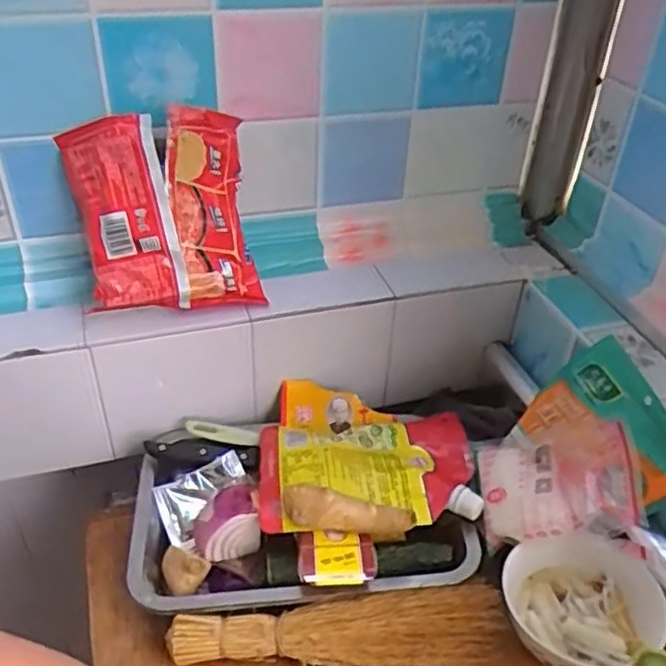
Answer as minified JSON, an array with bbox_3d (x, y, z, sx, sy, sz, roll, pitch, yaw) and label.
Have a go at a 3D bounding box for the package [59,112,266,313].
[{"bbox_3d":[-0.152,-0.106,0.622,0.156,0.179,0.051,-10,9,-15],"label":"package"}]

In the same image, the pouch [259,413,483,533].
[{"bbox_3d":[0.030,0.121,0.634,0.197,0.031,0.141,1,37,-3],"label":"pouch"}]

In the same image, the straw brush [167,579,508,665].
[{"bbox_3d":[0.005,0.237,0.538,0.257,0.056,0.049,-2,38,-7],"label":"straw brush"}]

